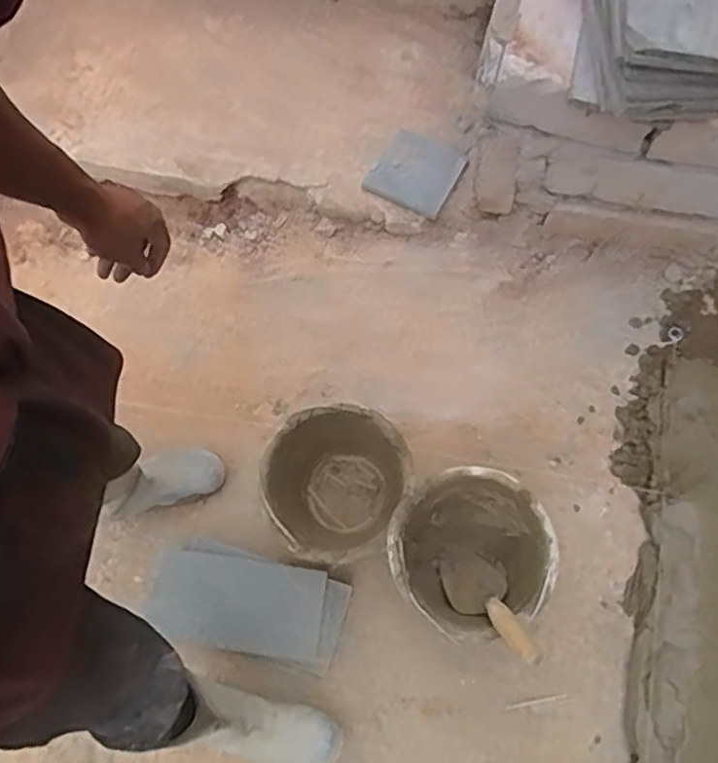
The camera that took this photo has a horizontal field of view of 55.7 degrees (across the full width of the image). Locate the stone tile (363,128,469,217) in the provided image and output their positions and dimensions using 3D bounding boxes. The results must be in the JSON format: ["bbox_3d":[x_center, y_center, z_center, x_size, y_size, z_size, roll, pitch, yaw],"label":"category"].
[{"bbox_3d":[0.112,-0.418,1.366,0.170,0.013,0.156,30,78,20],"label":"stone tile"}]

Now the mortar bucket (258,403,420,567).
[{"bbox_3d":[-0.045,0.179,1.178,0.232,0.185,0.248,0,73,-2],"label":"mortar bucket"}]

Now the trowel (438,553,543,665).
[{"bbox_3d":[0.206,0.345,1.065,0.090,0.275,0.042,-29,105,-10],"label":"trowel"}]

